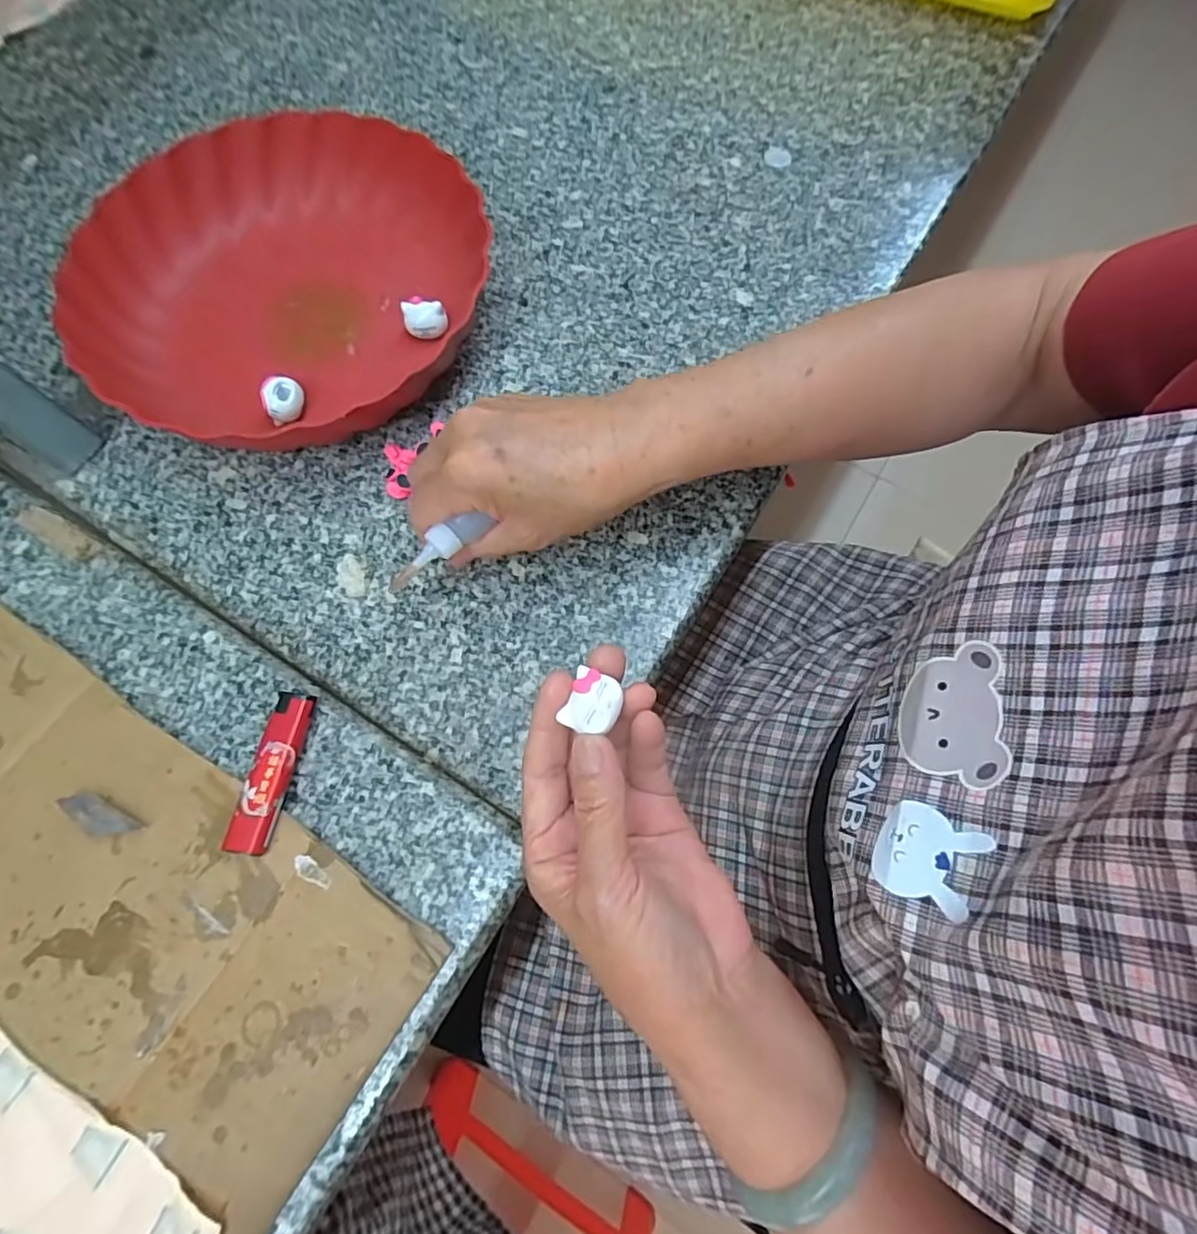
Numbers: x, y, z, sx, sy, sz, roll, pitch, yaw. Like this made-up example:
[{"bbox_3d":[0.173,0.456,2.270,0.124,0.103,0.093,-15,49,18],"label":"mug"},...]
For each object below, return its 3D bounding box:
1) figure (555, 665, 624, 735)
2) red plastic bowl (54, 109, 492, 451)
[{"bbox_3d":[-0.002,0.033,0.239,0.021,0.005,0.022,25,72,9],"label":"figure"},{"bbox_3d":[-0.191,-0.211,0.379,0.234,0.048,0.234,0,70,0],"label":"red plastic bowl"}]

